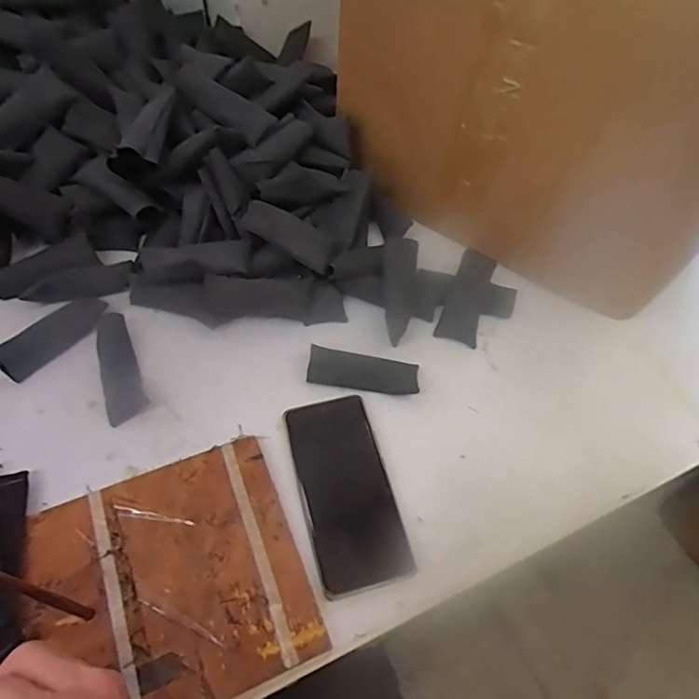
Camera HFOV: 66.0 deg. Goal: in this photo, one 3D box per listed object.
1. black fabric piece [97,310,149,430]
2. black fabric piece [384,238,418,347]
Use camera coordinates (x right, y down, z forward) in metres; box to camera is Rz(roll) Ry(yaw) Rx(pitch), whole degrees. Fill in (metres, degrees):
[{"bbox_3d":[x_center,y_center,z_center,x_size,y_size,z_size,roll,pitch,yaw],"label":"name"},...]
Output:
[{"bbox_3d":[-0.217,0.016,0.504,0.036,0.009,0.109,-22,67,-7],"label":"black fabric piece"},{"bbox_3d":[0.051,-0.060,0.542,0.032,0.008,0.104,4,88,-1],"label":"black fabric piece"}]

